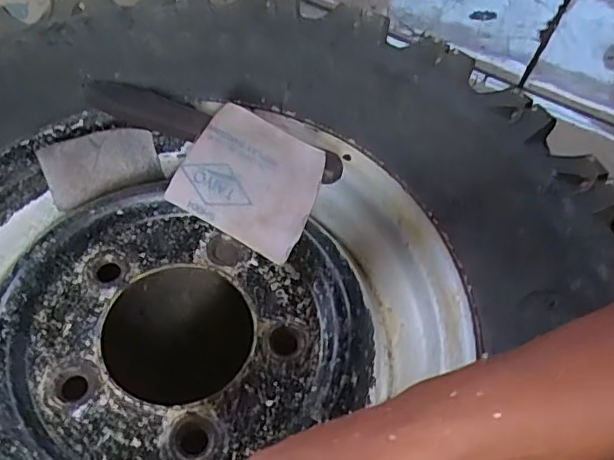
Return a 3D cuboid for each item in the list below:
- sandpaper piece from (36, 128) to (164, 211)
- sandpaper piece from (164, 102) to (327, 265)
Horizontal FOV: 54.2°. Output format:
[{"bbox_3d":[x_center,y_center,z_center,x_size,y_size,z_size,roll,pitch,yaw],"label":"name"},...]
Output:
[{"bbox_3d":[-0.186,-0.061,0.548,0.100,0.060,0.013,-21,39,-18],"label":"sandpaper piece"},{"bbox_3d":[-0.047,-0.041,0.502,0.114,0.020,0.099,28,93,5],"label":"sandpaper piece"}]

